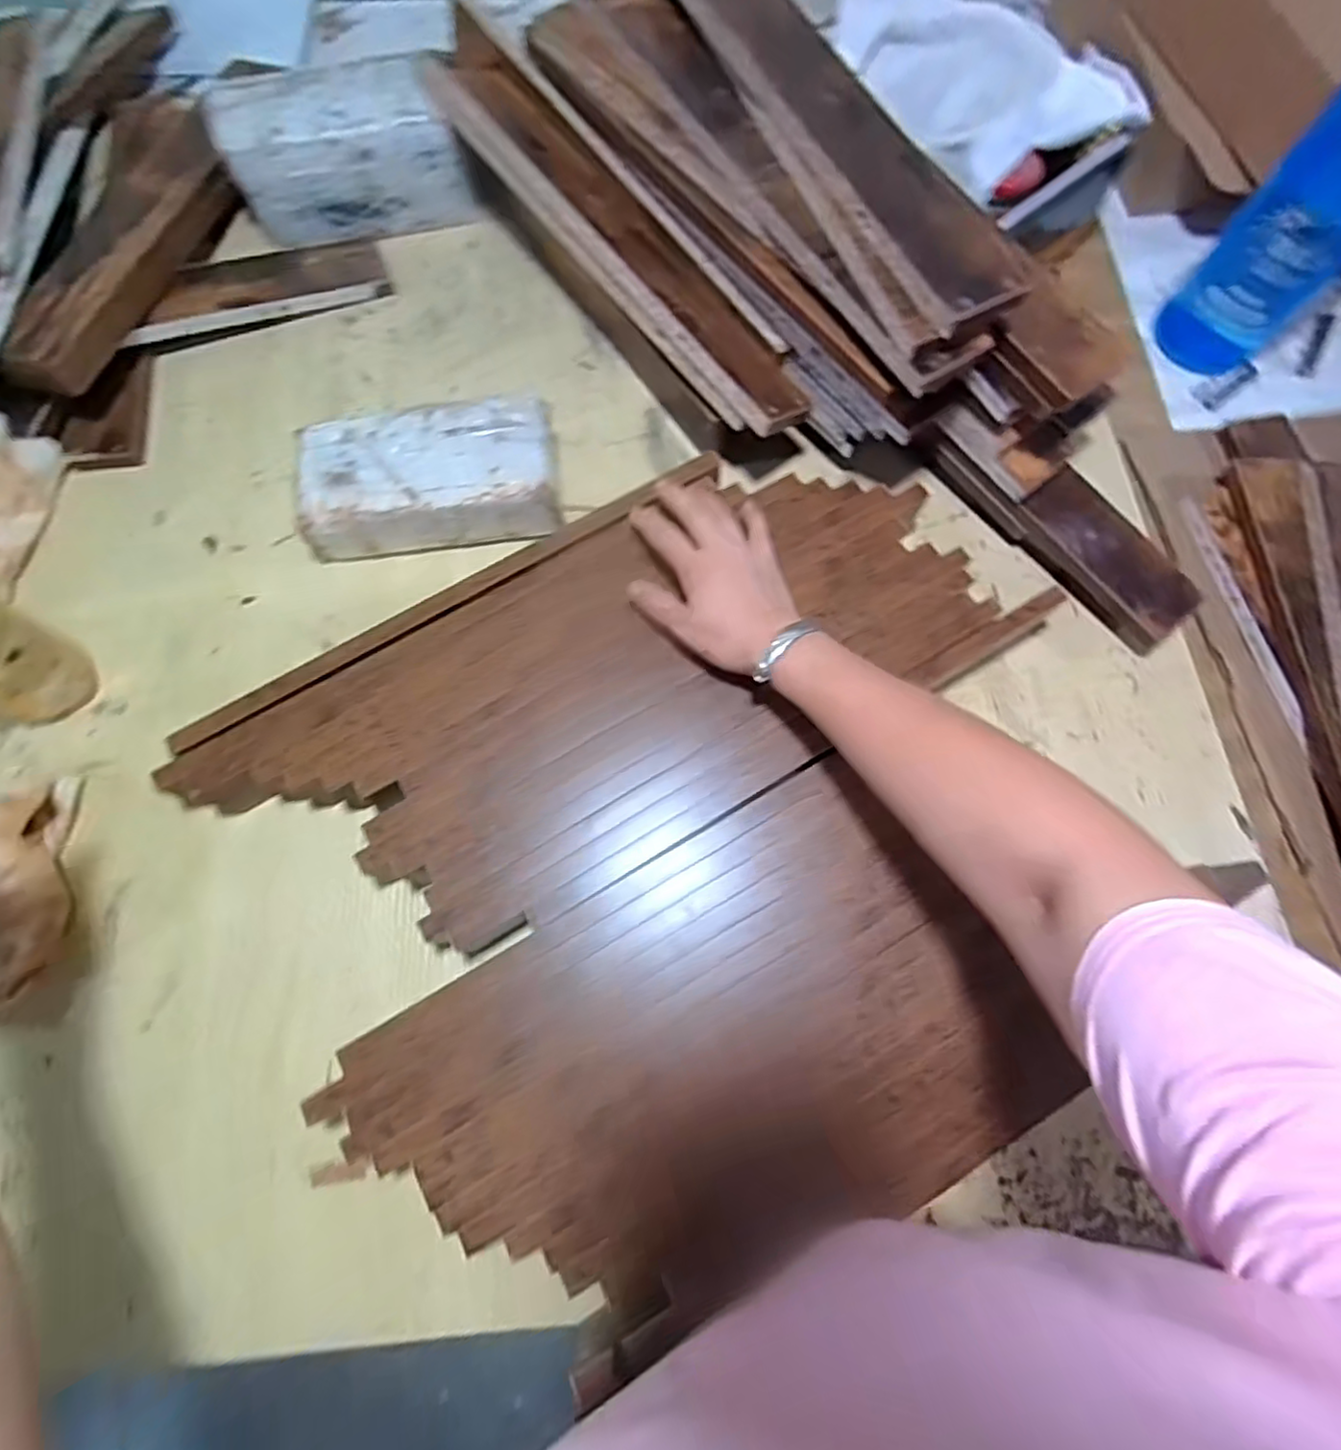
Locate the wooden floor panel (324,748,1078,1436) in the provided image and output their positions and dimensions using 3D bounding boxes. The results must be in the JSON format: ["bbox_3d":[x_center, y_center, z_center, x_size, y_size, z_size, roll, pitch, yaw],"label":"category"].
[{"bbox_3d":[0.020,0.209,0.405,0.384,0.018,0.246,-31,77,-11],"label":"wooden floor panel"}]

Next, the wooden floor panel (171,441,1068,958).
[{"bbox_3d":[-0.040,-0.035,0.492,0.555,0.026,0.250,-30,77,-10],"label":"wooden floor panel"}]

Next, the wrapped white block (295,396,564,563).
[{"bbox_3d":[-0.199,-0.204,0.562,0.204,0.063,0.105,-8,74,-5],"label":"wrapped white block"}]

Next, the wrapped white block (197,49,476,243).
[{"bbox_3d":[-0.315,-0.557,0.642,0.214,0.098,0.104,-16,75,-7],"label":"wrapped white block"}]

